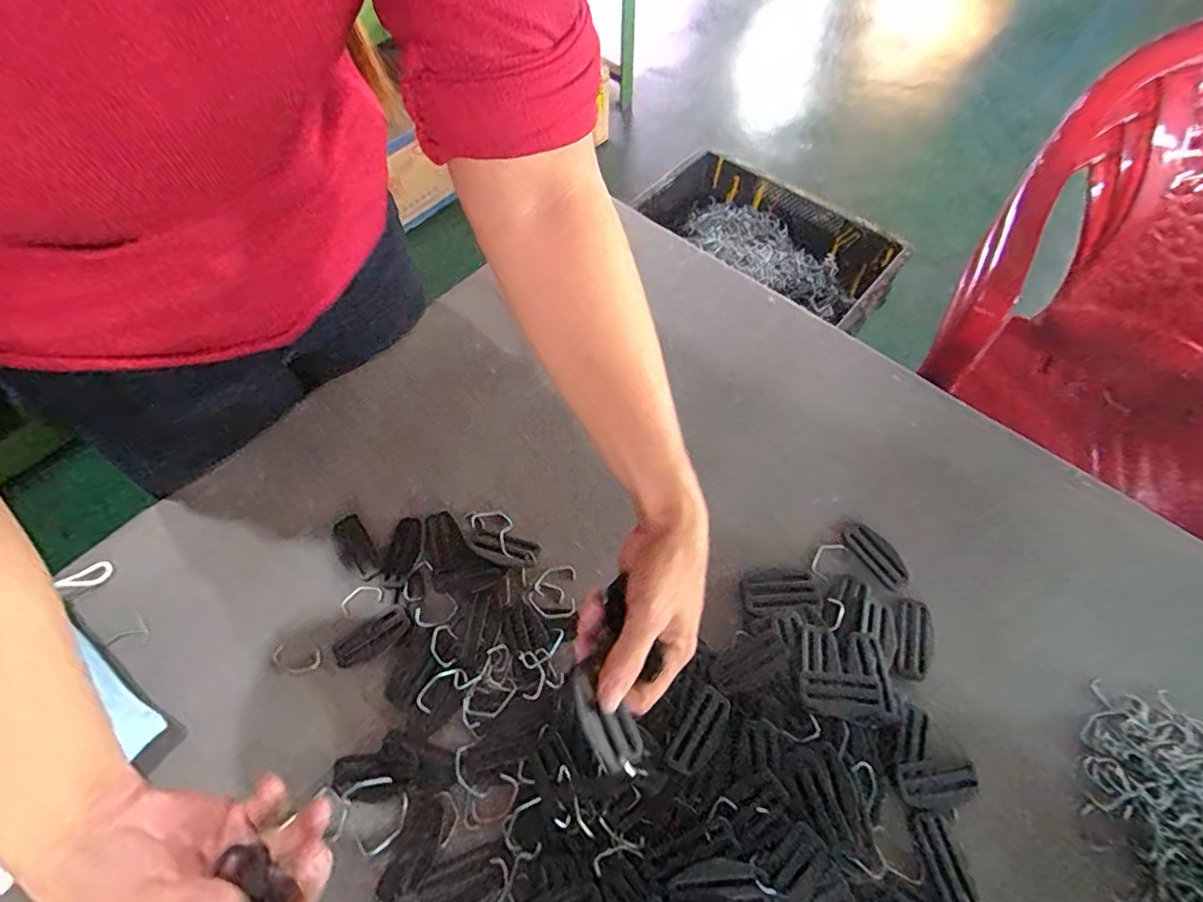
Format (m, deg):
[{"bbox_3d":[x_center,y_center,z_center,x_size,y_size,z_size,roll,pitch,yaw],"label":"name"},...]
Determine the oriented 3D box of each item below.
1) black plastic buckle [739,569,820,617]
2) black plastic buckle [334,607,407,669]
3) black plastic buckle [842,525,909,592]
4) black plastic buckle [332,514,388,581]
[{"bbox_3d":[0.139,0.110,0.438,0.060,0.005,0.032,-8,44,-9],"label":"black plastic buckle"},{"bbox_3d":[-0.174,0.142,0.425,0.056,0.004,0.026,-29,64,-14],"label":"black plastic buckle"},{"bbox_3d":[0.224,0.086,0.456,0.026,0.006,0.058,-34,65,-17],"label":"black plastic buckle"},{"bbox_3d":[-0.203,0.080,0.464,0.027,0.005,0.061,-35,66,-17],"label":"black plastic buckle"}]

